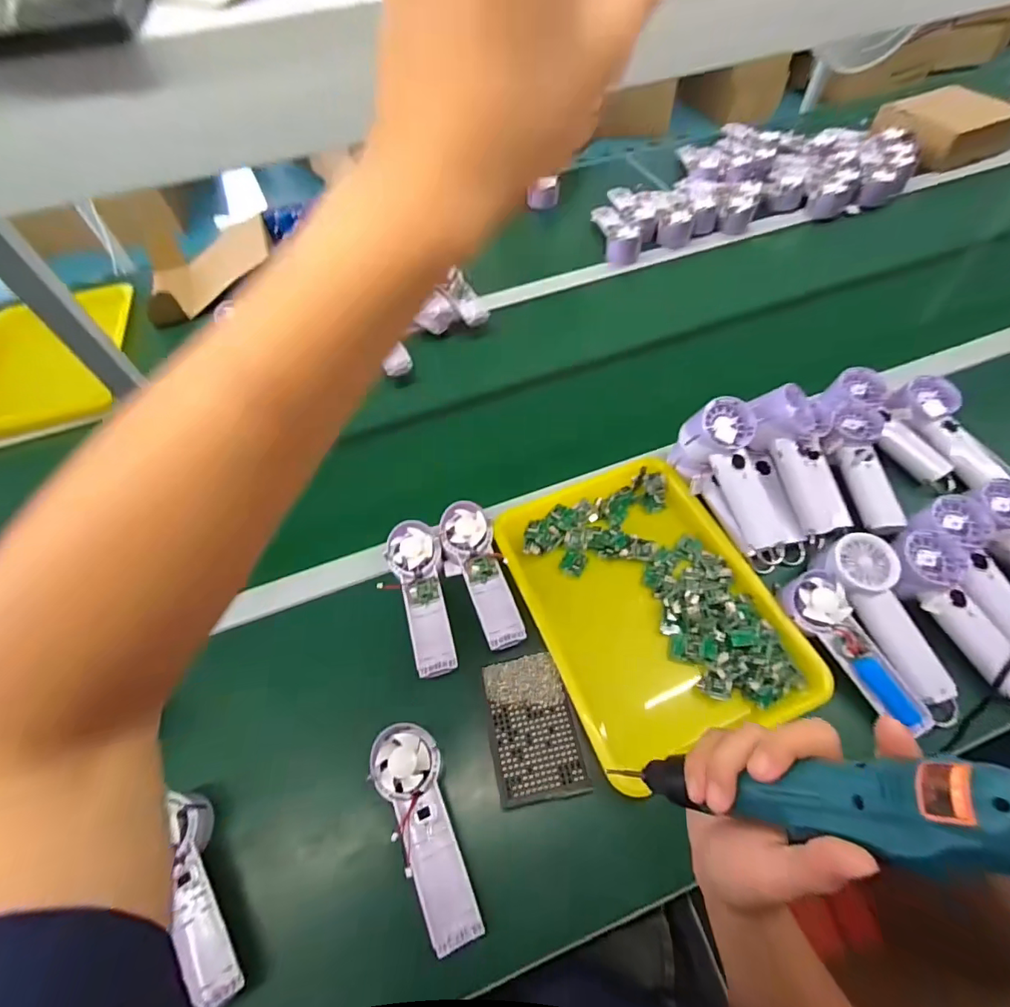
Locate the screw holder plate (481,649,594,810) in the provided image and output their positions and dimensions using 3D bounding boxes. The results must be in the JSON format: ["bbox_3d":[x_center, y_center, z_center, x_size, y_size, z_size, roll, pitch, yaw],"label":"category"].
[{"bbox_3d":[0.029,0.225,0.493,0.088,0.015,0.131,-10,57,-3],"label":"screw holder plate"}]

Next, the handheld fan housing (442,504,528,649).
[{"bbox_3d":[-0.033,0.080,0.565,0.066,0.032,0.177,-15,57,-6],"label":"handheld fan housing"}]

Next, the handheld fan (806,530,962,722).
[{"bbox_3d":[0.407,0.128,0.512,0.074,0.038,0.192,-16,71,-7],"label":"handheld fan"}]

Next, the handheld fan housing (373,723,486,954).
[{"bbox_3d":[-0.070,0.288,0.436,0.057,0.030,0.176,-24,59,-12],"label":"handheld fan housing"}]

